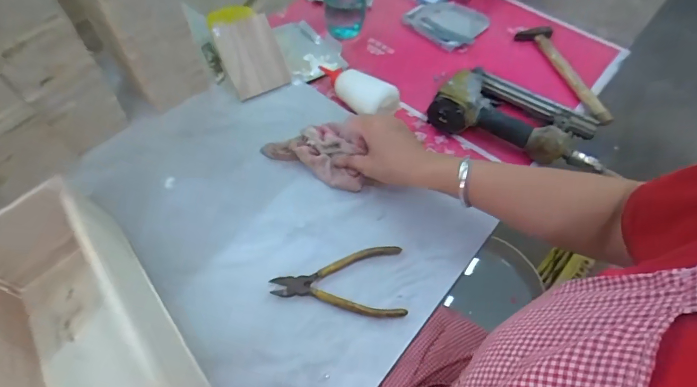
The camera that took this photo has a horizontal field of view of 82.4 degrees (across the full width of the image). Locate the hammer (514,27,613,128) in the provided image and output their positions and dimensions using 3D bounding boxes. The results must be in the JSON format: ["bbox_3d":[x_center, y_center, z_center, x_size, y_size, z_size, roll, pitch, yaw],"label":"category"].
[{"bbox_3d":[0.388,-0.218,0.703,0.069,0.033,0.268,-15,59,-14],"label":"hammer"}]

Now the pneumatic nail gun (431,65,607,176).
[{"bbox_3d":[0.260,-0.129,0.613,0.245,0.060,0.149,21,57,9],"label":"pneumatic nail gun"}]

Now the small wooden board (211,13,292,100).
[{"bbox_3d":[-0.148,-0.211,0.616,0.083,0.111,0.014,-26,24,-14],"label":"small wooden board"}]

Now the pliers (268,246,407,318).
[{"bbox_3d":[-0.011,0.103,0.464,0.151,0.007,0.085,-1,57,-5],"label":"pliers"}]

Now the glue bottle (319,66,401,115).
[{"bbox_3d":[0.013,-0.165,0.642,0.156,0.060,0.044,28,59,30],"label":"glue bottle"}]

